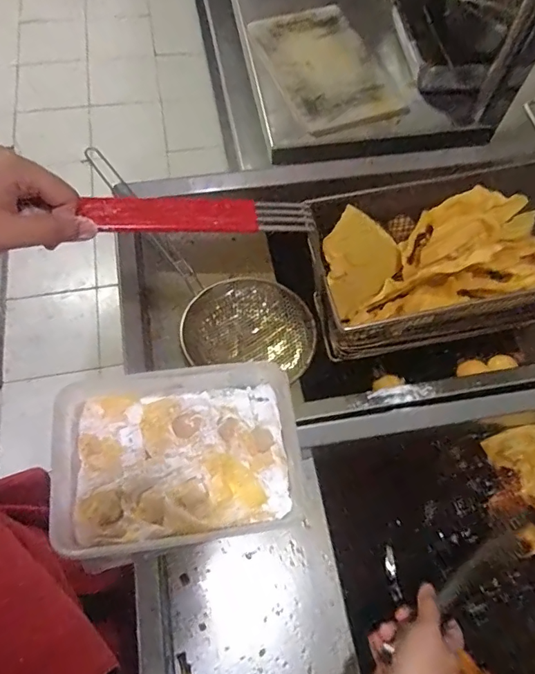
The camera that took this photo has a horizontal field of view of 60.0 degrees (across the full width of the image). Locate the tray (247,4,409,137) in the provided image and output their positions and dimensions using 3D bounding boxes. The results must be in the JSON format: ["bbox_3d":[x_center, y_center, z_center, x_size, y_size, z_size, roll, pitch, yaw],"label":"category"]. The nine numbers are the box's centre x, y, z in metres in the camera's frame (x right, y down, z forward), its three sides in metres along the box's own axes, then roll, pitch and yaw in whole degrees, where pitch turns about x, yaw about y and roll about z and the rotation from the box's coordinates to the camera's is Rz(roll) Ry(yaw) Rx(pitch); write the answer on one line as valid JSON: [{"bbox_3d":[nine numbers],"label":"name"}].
[{"bbox_3d":[0.101,-0.494,0.841,0.189,0.022,0.303,-16,67,-11],"label":"tray"}]

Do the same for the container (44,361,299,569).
[{"bbox_3d":[-0.089,0.123,0.483,0.250,0.059,0.175,-10,66,-8],"label":"container"}]

